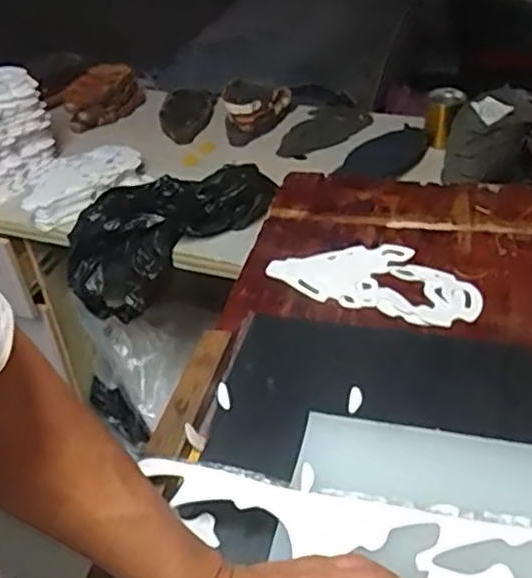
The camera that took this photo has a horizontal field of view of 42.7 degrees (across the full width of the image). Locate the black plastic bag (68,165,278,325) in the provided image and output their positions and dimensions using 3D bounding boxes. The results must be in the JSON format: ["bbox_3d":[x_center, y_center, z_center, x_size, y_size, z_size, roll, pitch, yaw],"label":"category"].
[{"bbox_3d":[-0.167,-0.109,1.128,0.364,0.158,0.188,-30,42,5],"label":"black plastic bag"}]

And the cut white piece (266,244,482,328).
[{"bbox_3d":[0.126,-0.014,0.791,0.242,0.010,0.104,14,47,26],"label":"cut white piece"}]

